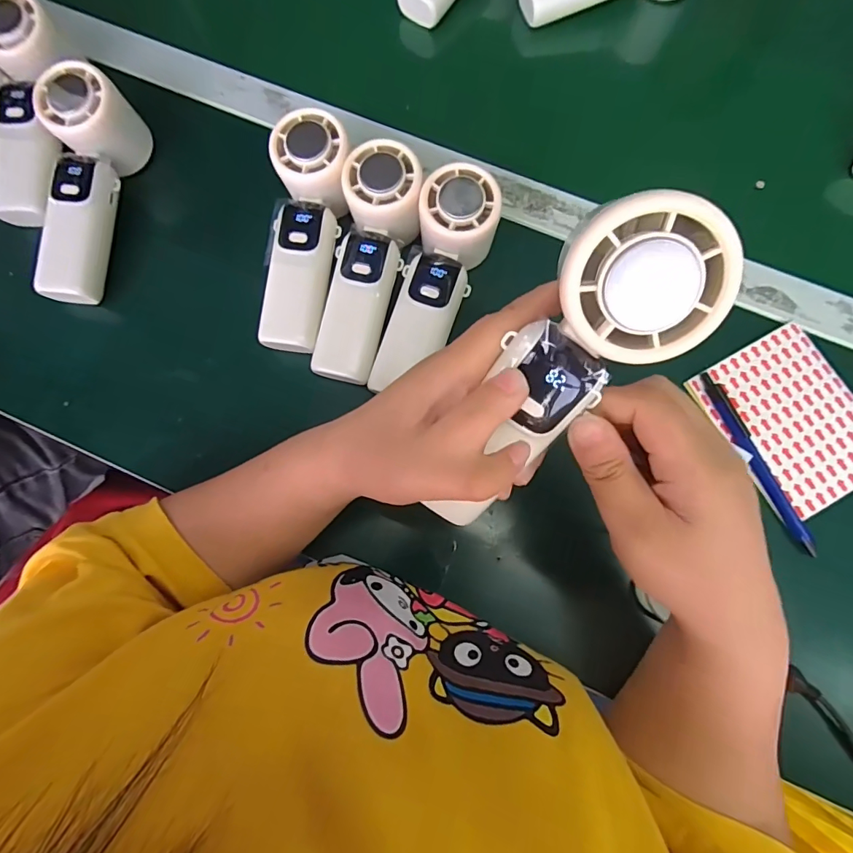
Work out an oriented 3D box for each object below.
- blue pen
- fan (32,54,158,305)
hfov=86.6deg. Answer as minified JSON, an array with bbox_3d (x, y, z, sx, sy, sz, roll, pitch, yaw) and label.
[{"bbox_3d":[0.233,0.023,0.317,0.014,0.007,0.135,-23,79,-4],"label":"blue pen"},{"bbox_3d":[-0.262,-0.175,0.340,0.050,0.068,0.162,9,78,3],"label":"fan"}]

